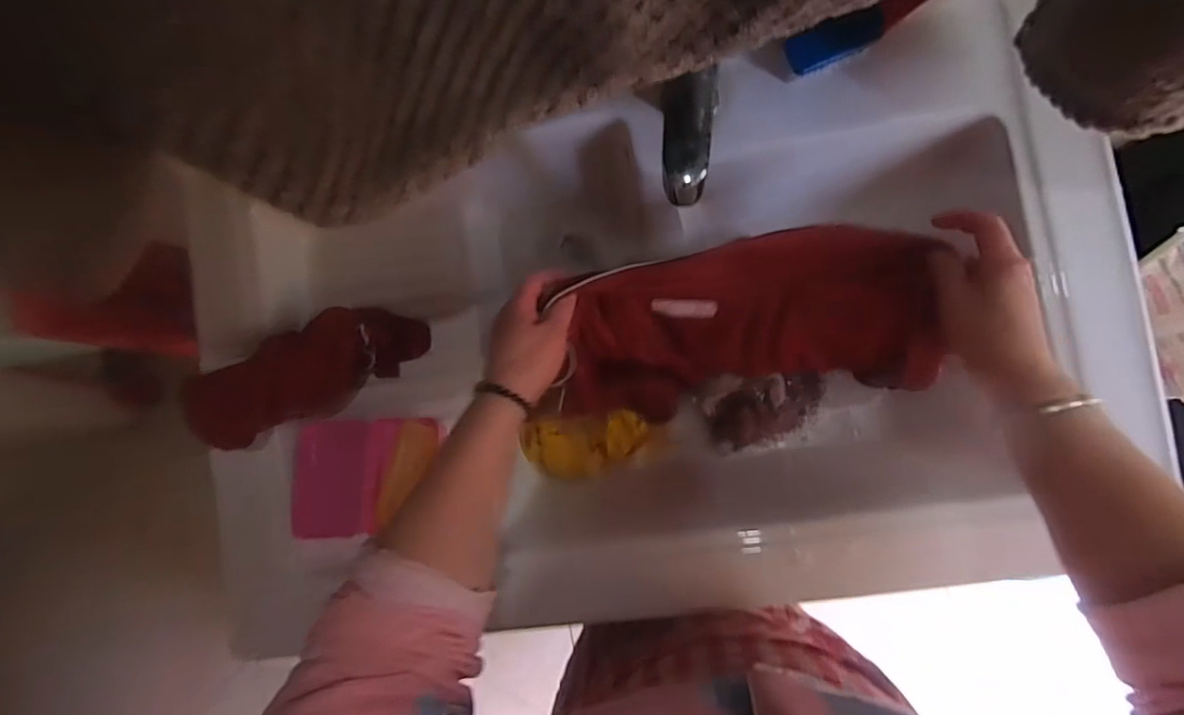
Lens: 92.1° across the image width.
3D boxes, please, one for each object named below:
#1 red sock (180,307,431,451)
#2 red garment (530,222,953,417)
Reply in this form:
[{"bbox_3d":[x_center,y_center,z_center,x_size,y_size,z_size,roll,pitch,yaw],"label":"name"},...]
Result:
[{"bbox_3d":[-0.256,0.007,0.540,0.208,0.068,0.070,-28,82,-27],"label":"red sock"},{"bbox_3d":[0.122,-0.022,0.533,0.320,0.161,0.139,-9,86,8],"label":"red garment"}]

